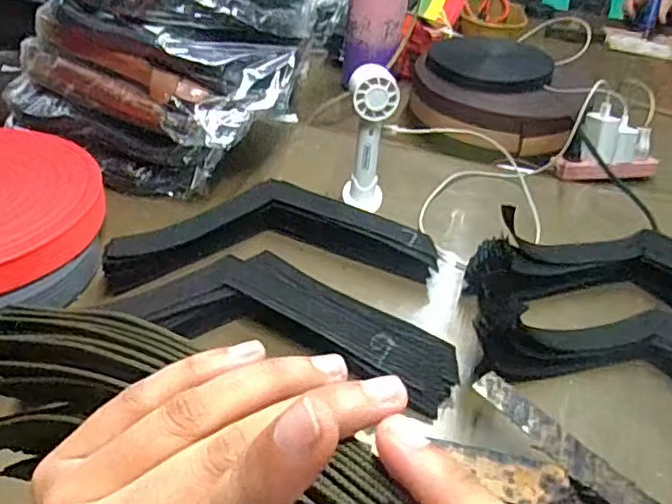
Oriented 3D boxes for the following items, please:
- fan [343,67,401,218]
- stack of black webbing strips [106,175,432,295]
[{"bbox_3d":[0.036,-0.124,0.710,0.054,0.169,0.059,3,39,-2],"label":"fan"},{"bbox_3d":[-0.063,-0.019,0.625,0.317,0.044,0.107,-2,40,-8],"label":"stack of black webbing strips"}]

